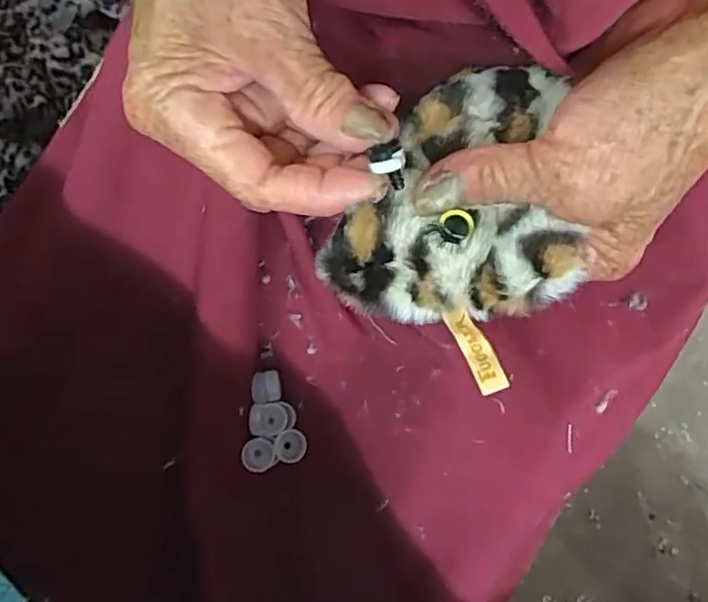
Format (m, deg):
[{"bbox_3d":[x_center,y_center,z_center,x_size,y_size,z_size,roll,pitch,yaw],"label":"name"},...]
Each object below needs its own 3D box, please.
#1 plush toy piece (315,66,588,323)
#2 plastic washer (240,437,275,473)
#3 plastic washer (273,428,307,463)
[{"bbox_3d":[0.041,-0.039,0.222,0.088,0.025,0.104,23,82,23],"label":"plush toy piece"},{"bbox_3d":[-0.049,0.079,0.309,0.017,0.004,0.017,11,74,1],"label":"plastic washer"},{"bbox_3d":[-0.033,0.075,0.313,0.016,0.004,0.017,12,74,1],"label":"plastic washer"}]

